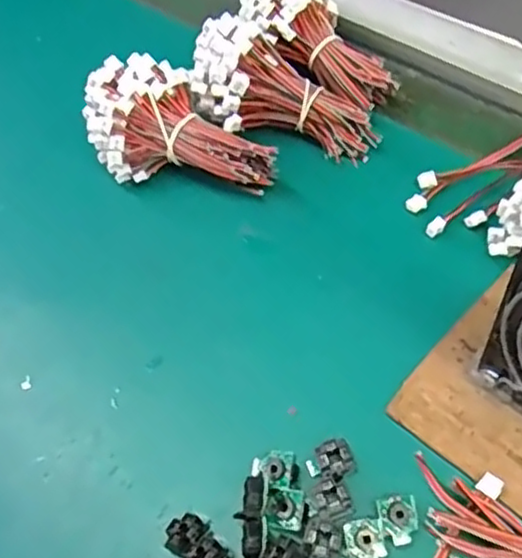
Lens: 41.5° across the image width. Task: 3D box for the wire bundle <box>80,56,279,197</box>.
[{"bbox_3d":[-0.046,-0.071,0.363,0.098,0.050,0.060,34,70,26],"label":"wire bundle"}]

